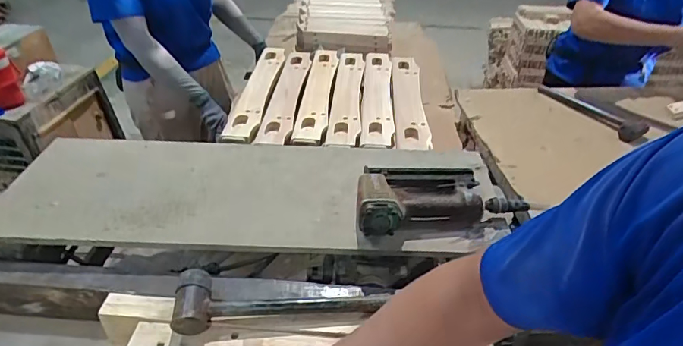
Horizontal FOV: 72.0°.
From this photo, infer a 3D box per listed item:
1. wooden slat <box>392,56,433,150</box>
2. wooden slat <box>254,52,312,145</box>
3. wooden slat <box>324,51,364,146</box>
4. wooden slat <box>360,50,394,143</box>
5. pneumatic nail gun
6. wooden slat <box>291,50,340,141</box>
[{"bbox_3d":[0.169,-0.195,1.172,0.077,0.025,0.469,3,36,2],"label":"wooden slat"},{"bbox_3d":[-0.136,-0.202,1.174,0.070,0.028,0.517,5,35,0],"label":"wooden slat"},{"bbox_3d":[0.015,-0.204,1.190,0.070,0.021,0.528,3,36,2],"label":"wooden slat"},{"bbox_3d":[0.093,-0.216,1.223,0.075,0.017,0.534,3,36,2],"label":"wooden slat"},{"bbox_3d":[0.151,0.034,0.781,0.269,0.068,0.140,-5,36,-10],"label":"pneumatic nail gun"},{"bbox_3d":[-0.058,-0.211,1.187,0.069,0.030,0.499,3,36,2],"label":"wooden slat"}]

